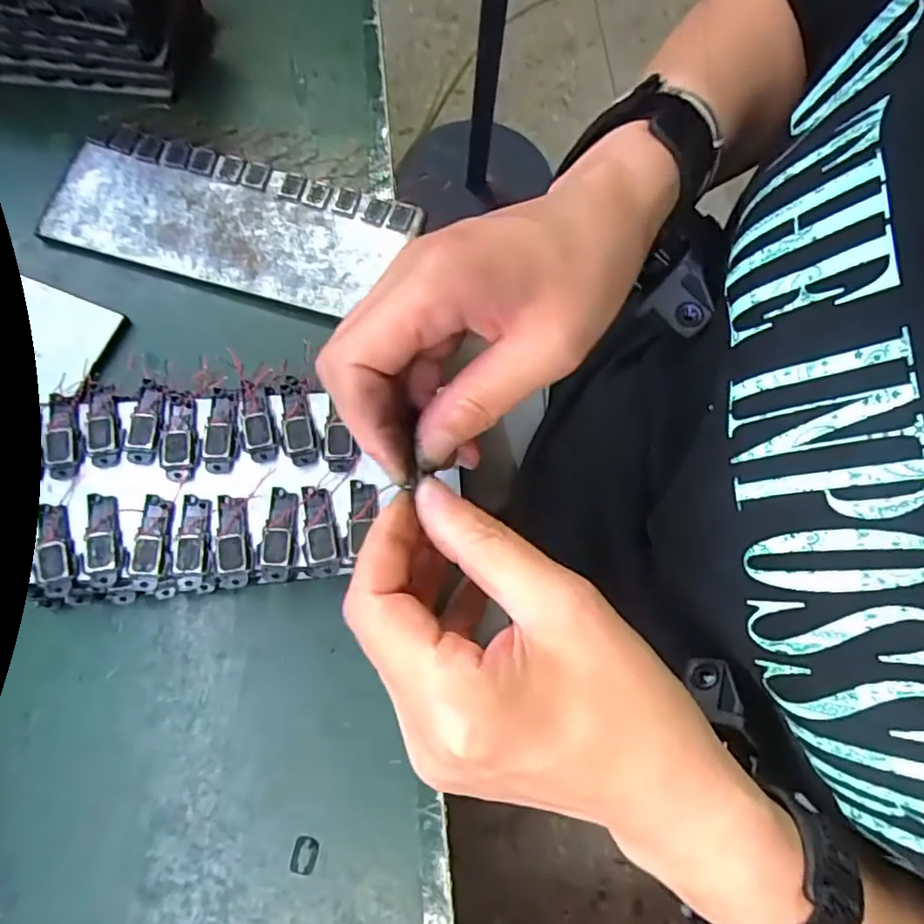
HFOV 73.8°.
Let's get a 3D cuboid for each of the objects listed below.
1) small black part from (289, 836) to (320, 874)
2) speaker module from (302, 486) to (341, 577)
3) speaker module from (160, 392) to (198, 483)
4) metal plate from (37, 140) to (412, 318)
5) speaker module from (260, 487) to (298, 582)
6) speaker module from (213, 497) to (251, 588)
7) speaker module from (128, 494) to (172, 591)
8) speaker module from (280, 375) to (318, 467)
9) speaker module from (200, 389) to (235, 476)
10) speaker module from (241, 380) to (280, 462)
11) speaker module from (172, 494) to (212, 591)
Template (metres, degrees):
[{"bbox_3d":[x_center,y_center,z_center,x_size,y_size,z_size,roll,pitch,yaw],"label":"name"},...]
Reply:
[{"bbox_3d":[-0.069,0.173,0.270,0.011,0.004,0.015,14,75,2],"label":"small black part"},{"bbox_3d":[-0.063,0.030,0.269,0.015,0.004,0.039,-12,76,-5],"label":"speaker module"},{"bbox_3d":[-0.129,-0.012,0.280,0.016,0.005,0.042,-6,75,-4],"label":"speaker module"},{"bbox_3d":[-0.134,-0.130,0.345,0.185,0.009,0.062,16,75,2],"label":"metal plate"},{"bbox_3d":[-0.080,0.031,0.268,0.013,0.004,0.039,4,75,-1],"label":"speaker module"},{"bbox_3d":[-0.100,0.034,0.266,0.015,0.005,0.039,-6,75,-3],"label":"speaker module"},{"bbox_3d":[-0.134,0.034,0.265,0.014,0.004,0.040,3,75,-1],"label":"speaker module"},{"bbox_3d":[-0.076,-0.020,0.284,0.015,0.005,0.044,-11,76,-5],"label":"speaker module"},{"bbox_3d":[-0.110,-0.015,0.281,0.014,0.004,0.040,1,75,-2],"label":"speaker module"},{"bbox_3d":[-0.095,-0.019,0.282,0.016,0.004,0.039,-17,76,-6],"label":"speaker module"},{"bbox_3d":[-0.116,0.034,0.266,0.015,0.004,0.040,-1,75,-2],"label":"speaker module"}]

